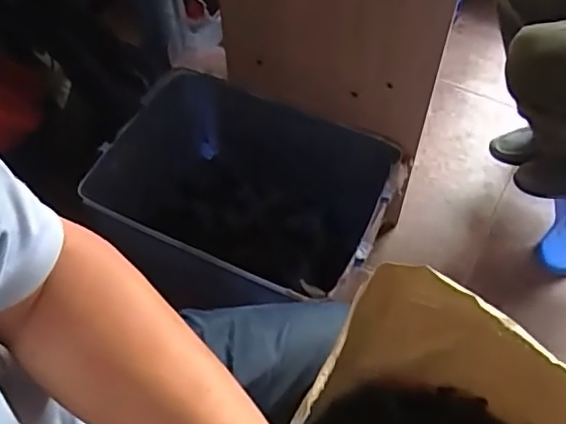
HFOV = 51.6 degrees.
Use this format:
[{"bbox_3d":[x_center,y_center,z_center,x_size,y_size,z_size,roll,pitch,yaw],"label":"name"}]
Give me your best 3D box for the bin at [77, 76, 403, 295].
[{"bbox_3d":[-0.066,-0.014,1.168,0.493,0.285,0.342,20,59,15],"label":"bin"}]

